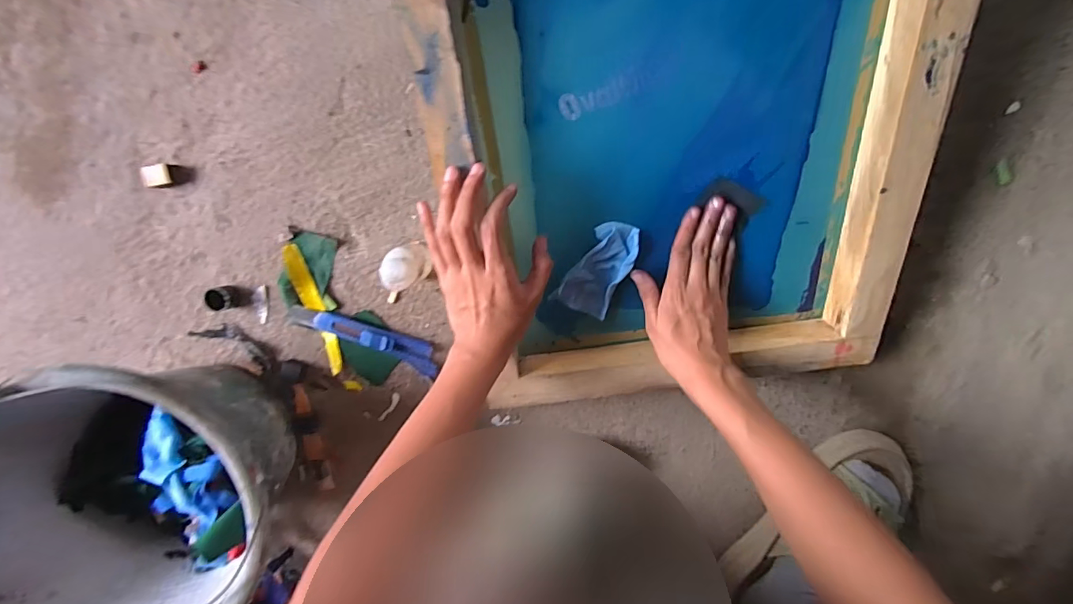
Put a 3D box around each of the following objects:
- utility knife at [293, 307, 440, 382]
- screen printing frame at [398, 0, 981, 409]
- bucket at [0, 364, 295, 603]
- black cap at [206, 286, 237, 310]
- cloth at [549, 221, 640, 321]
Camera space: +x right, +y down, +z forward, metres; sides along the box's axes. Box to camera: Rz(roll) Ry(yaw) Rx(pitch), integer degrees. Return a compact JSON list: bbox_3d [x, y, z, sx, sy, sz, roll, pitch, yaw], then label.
[{"bbox_3d":[-0.177,0.036,0.477,0.157,0.012,0.030,22,98,-3],"label":"utility knife"},{"bbox_3d":[0.110,-0.136,0.353,0.362,0.053,0.460,-7,120,4],"label":"screen printing frame"},{"bbox_3d":[-0.338,0.158,0.425,0.252,0.157,0.235,0,99,1],"label":"bucket"},{"bbox_3d":[-0.315,-0.004,0.464,0.024,0.021,0.023,0,99,1],"label":"black cap"},{"bbox_3d":[0.058,-0.028,0.423,0.050,0.017,0.093,29,117,-4],"label":"cloth"}]

